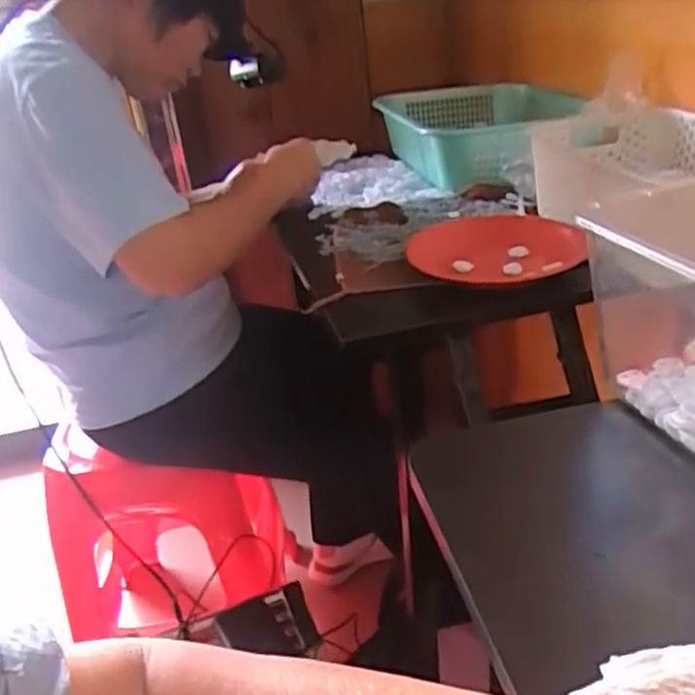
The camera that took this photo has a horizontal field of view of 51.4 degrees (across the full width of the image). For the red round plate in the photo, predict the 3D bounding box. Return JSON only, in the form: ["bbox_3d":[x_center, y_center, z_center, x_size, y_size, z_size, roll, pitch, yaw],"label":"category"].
[{"bbox_3d":[0.166,-0.117,0.817,0.193,0.025,0.166,1,29,17],"label":"red round plate"}]

